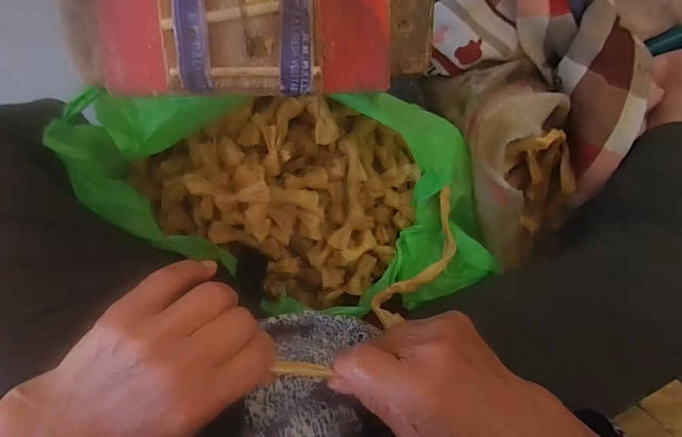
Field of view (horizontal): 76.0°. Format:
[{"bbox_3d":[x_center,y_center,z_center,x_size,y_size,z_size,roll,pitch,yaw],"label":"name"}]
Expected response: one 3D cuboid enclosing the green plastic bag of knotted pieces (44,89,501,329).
[{"bbox_3d":[-0.028,-0.019,0.454,0.456,0.136,0.232,11,99,-19],"label":"green plastic bag of knotted pieces"}]

